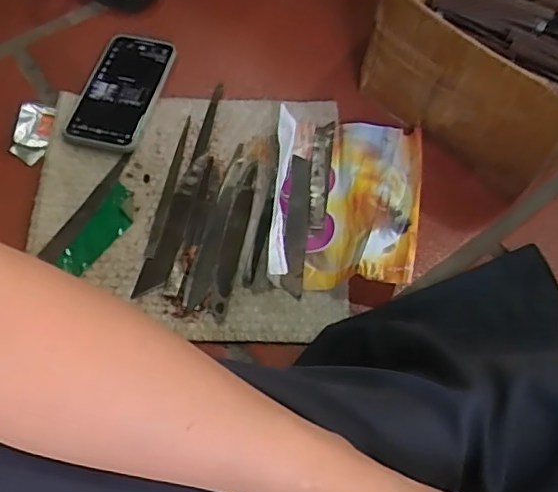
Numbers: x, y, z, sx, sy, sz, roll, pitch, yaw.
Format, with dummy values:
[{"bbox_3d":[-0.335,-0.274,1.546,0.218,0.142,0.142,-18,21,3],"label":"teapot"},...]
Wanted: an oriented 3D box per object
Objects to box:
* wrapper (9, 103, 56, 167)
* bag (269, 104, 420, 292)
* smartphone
[{"bbox_3d":[-0.264,-0.122,0.608,0.038,0.010,0.067,4,63,0],"label":"wrapper"},{"bbox_3d":[0.069,-0.051,0.575,0.144,0.036,0.194,5,63,1],"label":"bag"},{"bbox_3d":[-0.176,-0.173,0.630,0.085,0.015,0.154,10,63,3],"label":"smartphone"}]

